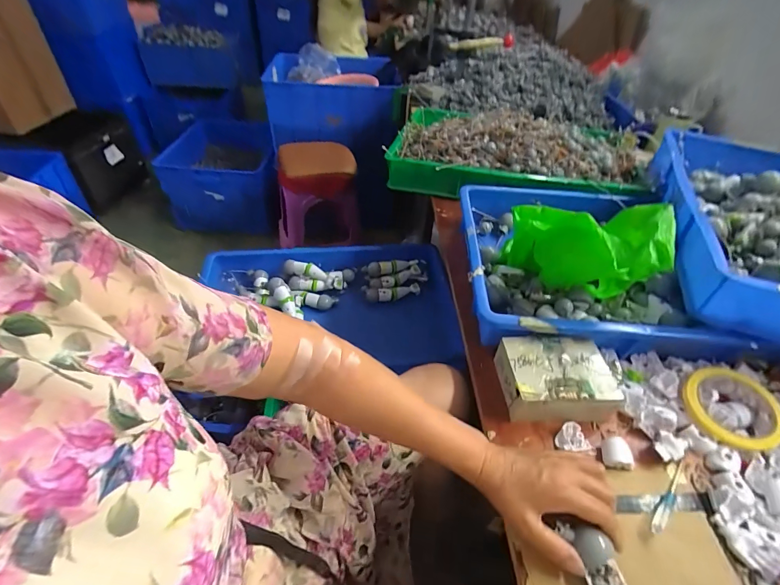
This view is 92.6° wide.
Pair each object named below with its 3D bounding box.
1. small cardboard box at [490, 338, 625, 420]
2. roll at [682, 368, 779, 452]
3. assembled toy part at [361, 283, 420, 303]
[{"bbox_3d":[0.205,0.105,0.466,0.125,0.042,0.095,3,43,-2],"label":"small cardboard box"},{"bbox_3d":[0.405,0.135,0.441,0.086,0.014,0.099,-14,49,9],"label":"roll"},{"bbox_3d":[0.003,0.000,0.897,0.139,0.028,0.037,-4,44,-9],"label":"assembled toy part"}]

